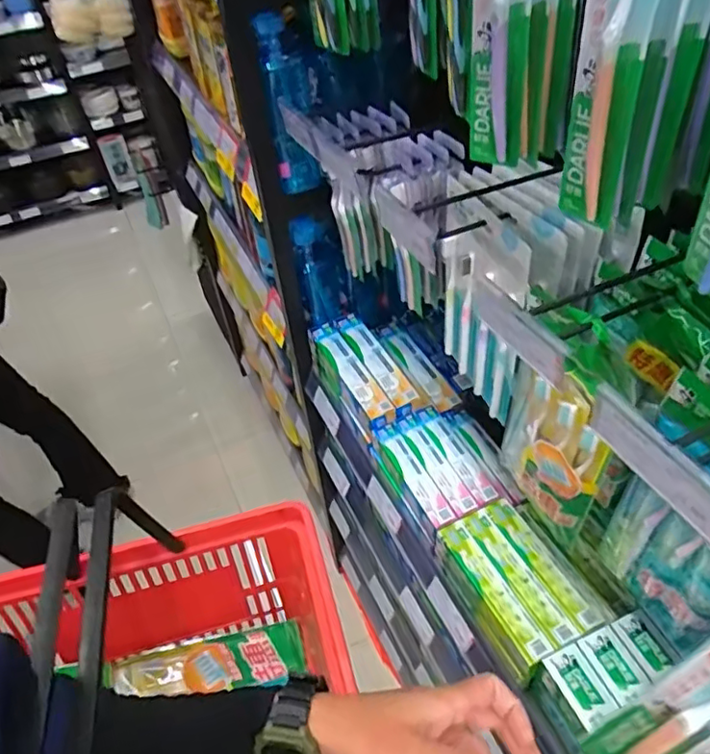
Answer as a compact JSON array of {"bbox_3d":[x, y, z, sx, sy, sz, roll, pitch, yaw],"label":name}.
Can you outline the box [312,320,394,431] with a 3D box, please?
[{"bbox_3d":[-0.004,-0.003,0.929,0.045,0.036,0.218,-23,48,-16],"label":"box"}]

